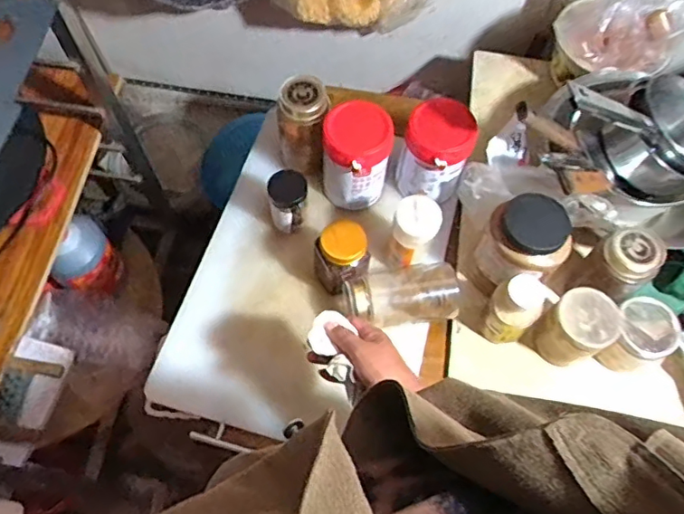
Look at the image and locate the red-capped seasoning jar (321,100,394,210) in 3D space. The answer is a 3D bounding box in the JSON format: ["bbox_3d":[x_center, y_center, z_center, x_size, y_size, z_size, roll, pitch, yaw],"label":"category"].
[{"bbox_3d":[0.023,-0.152,0.868,0.097,0.145,0.103,1,67,-2],"label":"red-capped seasoning jar"}]

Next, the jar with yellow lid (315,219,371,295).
[{"bbox_3d":[0.001,0.003,0.807,0.070,0.094,0.075,1,67,-2],"label":"jar with yellow lid"}]

